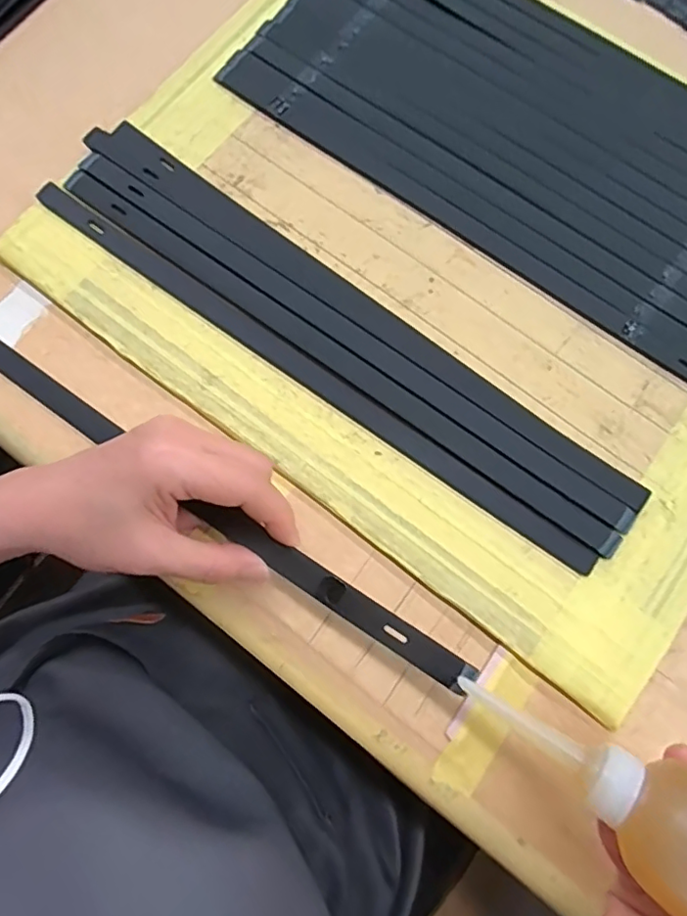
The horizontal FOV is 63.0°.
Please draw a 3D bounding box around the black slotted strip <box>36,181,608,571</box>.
[{"bbox_3d":[-0.026,-0.057,0.346,0.399,0.005,0.019,35,83,7],"label":"black slotted strip"}]

